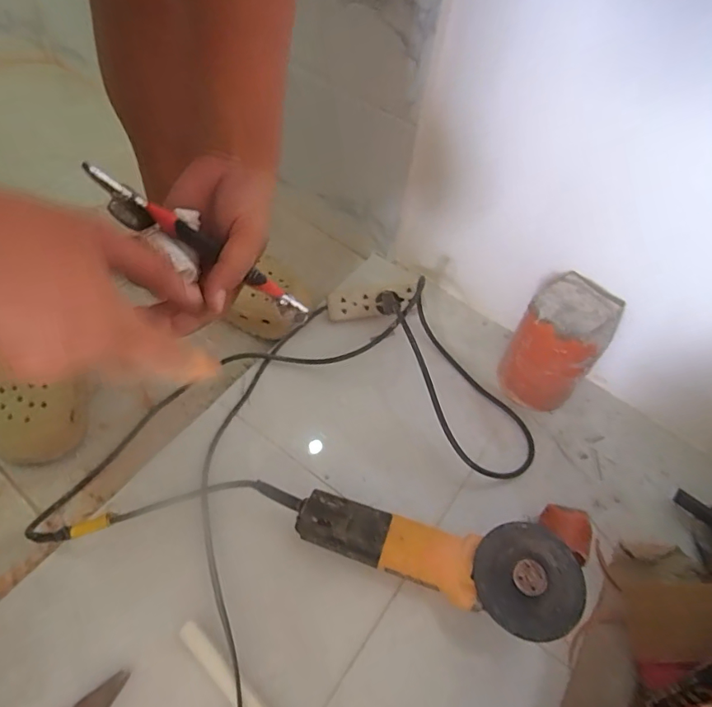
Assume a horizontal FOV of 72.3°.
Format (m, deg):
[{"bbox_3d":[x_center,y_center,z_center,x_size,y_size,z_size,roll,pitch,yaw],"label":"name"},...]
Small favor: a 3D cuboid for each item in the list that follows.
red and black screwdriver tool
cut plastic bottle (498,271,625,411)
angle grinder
[{"bbox_3d":[-0.109,-0.077,0.352,0.173,0.012,0.014,33,52,-23],"label":"red and black screwdriver tool"},{"bbox_3d":[0.263,-0.011,0.642,0.095,0.160,0.101,2,55,-3],"label":"cut plastic bottle"},{"bbox_3d":[0.047,0.212,0.504,0.324,0.101,0.102,11,55,4],"label":"angle grinder"}]

